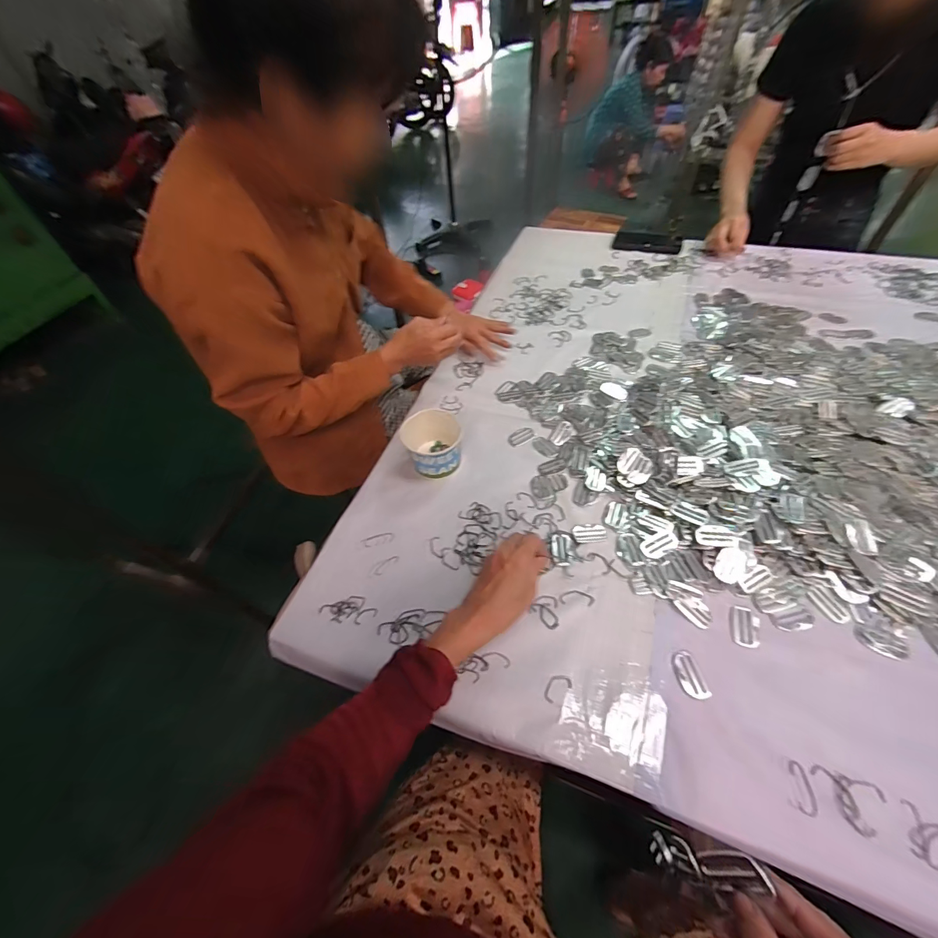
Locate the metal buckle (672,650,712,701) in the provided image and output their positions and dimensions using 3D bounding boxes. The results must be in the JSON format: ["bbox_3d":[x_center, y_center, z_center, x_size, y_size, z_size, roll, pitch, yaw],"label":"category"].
[{"bbox_3d":[0.246,0.228,0.445,0.027,0.004,0.050,-10,52,-2],"label":"metal buckle"}]

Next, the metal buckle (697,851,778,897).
[{"bbox_3d":[0.164,0.248,0.246,0.009,0.040,0.019,13,47,-25],"label":"metal buckle"}]

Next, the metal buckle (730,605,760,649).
[{"bbox_3d":[0.326,0.186,0.472,0.031,0.004,0.046,12,54,15],"label":"metal buckle"}]

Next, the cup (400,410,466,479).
[{"bbox_3d":[-0.052,-0.041,0.631,0.093,0.061,0.093,-3,52,4],"label":"cup"}]

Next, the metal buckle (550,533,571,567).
[{"bbox_3d":[0.127,0.110,0.550,0.026,0.004,0.048,3,52,9],"label":"metal buckle"}]

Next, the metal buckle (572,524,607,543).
[{"bbox_3d":[0.170,0.089,0.561,0.045,0.004,0.030,-5,52,2],"label":"metal buckle"}]

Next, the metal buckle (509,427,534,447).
[{"bbox_3d":[0.088,-0.056,0.679,0.045,0.004,0.027,-29,55,-16],"label":"metal buckle"}]

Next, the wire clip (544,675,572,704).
[{"bbox_3d":[0.098,0.244,0.449,0.035,0.004,0.020,-27,54,-15],"label":"wire clip"}]

